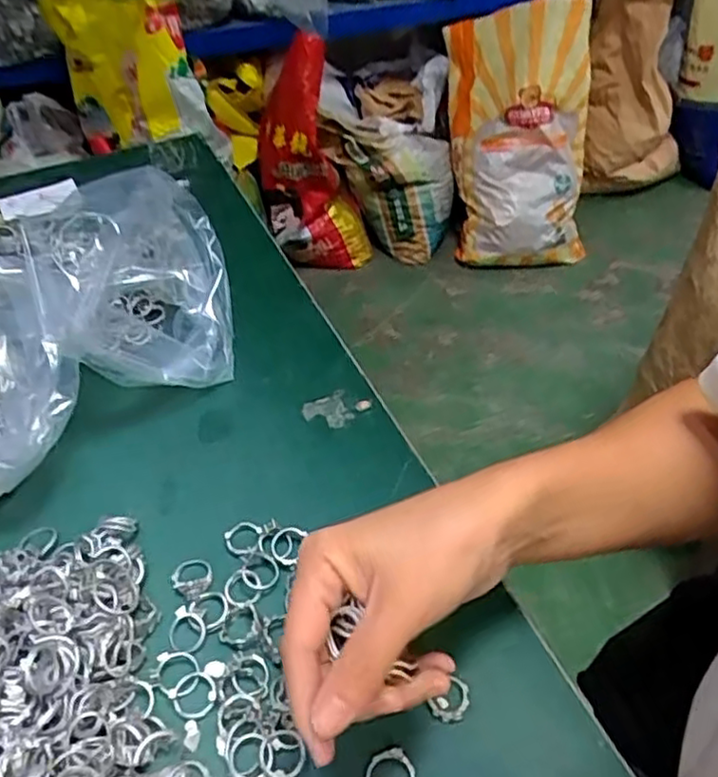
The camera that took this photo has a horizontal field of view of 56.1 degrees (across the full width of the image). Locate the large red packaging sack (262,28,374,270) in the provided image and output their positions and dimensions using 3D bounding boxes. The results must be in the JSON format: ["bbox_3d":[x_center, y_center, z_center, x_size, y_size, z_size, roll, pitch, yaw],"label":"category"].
[{"bbox_3d":[-0.117,-0.598,1.844,0.303,0.614,0.192,0,43,1],"label":"large red packaging sack"}]

